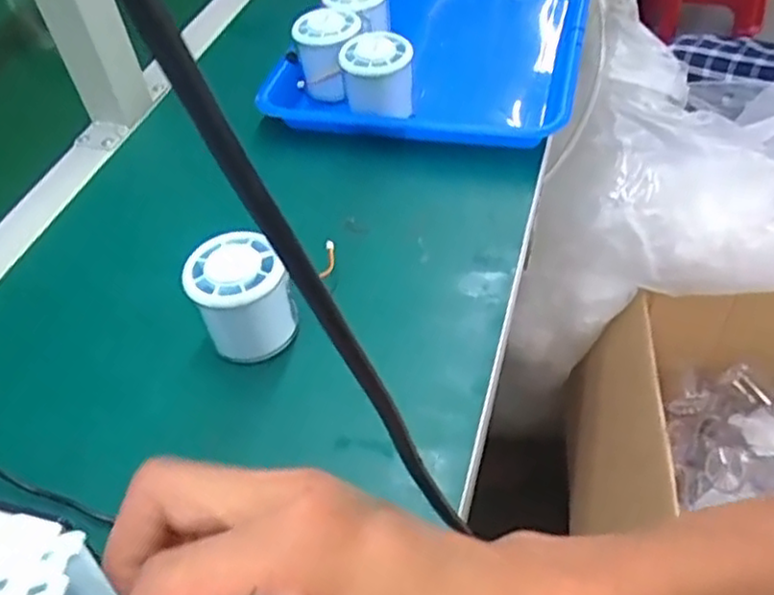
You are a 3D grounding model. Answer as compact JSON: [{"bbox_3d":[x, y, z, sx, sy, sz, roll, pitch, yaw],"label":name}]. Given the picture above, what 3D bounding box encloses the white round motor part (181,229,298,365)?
[{"bbox_3d":[-0.085,0.001,0.416,0.051,0.055,0.054,-3,48,3],"label":"white round motor part"}]

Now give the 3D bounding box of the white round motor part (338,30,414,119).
[{"bbox_3d":[-0.007,-0.172,0.559,0.053,0.061,0.050,-3,48,3],"label":"white round motor part"}]

